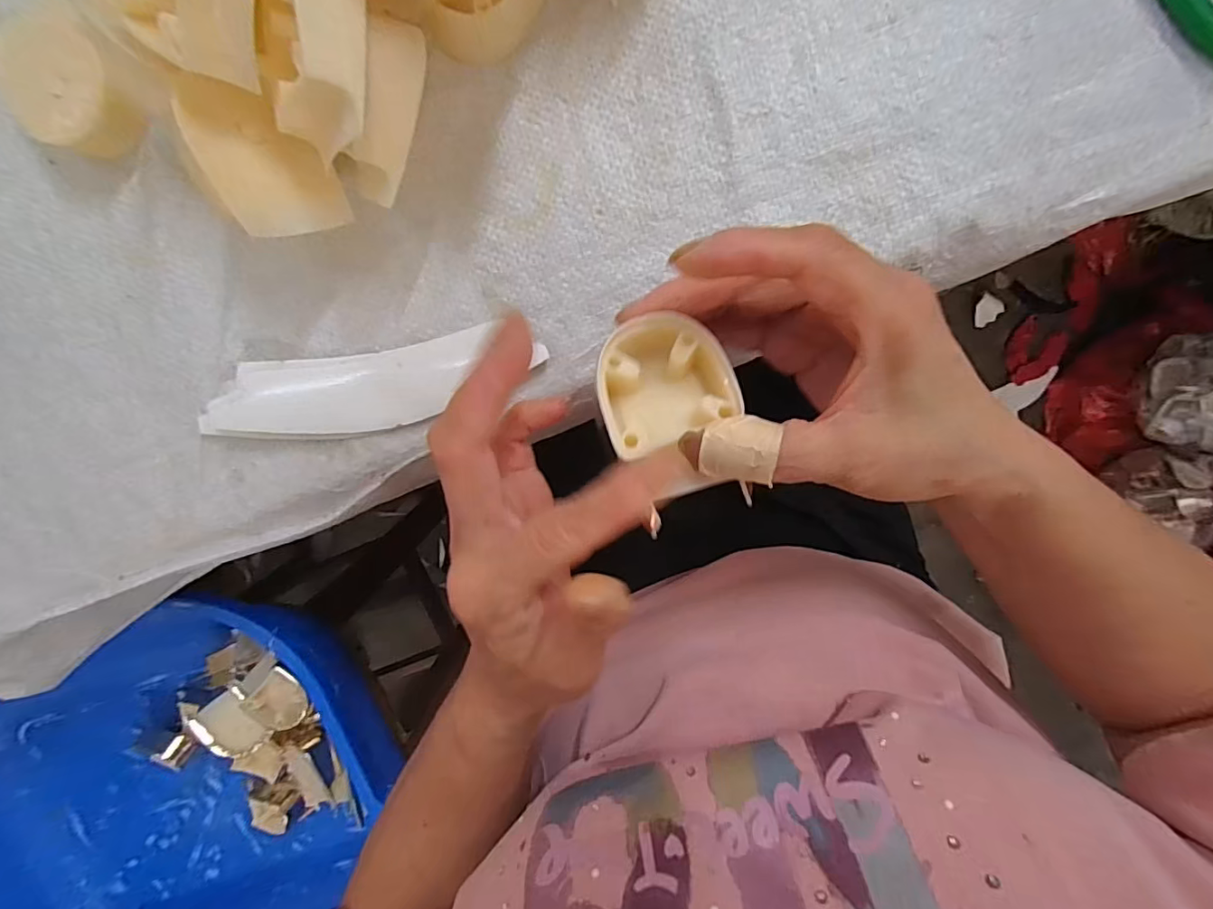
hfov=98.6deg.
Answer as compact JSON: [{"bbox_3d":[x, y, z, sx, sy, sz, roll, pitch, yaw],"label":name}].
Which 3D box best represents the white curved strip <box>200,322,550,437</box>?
[{"bbox_3d":[-0.112,-0.032,0.253,0.164,0.015,0.040,-8,99,4],"label":"white curved strip"}]

